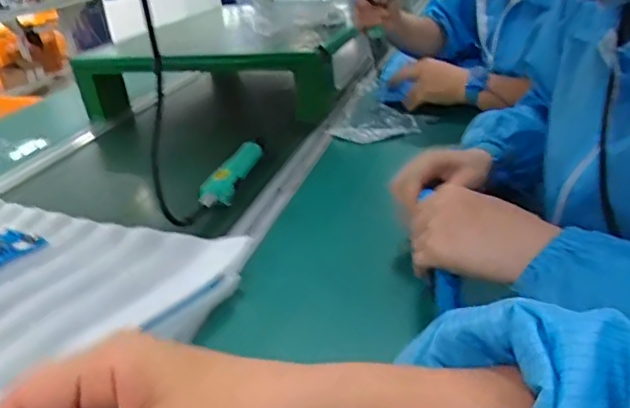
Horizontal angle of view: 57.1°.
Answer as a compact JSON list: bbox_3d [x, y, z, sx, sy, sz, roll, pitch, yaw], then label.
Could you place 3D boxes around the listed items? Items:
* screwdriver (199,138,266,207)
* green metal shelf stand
[{"bbox_3d":[-0.110,-0.050,0.824,0.043,0.033,0.225,2,26,14],"label":"screwdriver"},{"bbox_3d":[-0.215,-0.220,1.071,0.499,0.125,0.079,5,27,19],"label":"green metal shelf stand"}]

